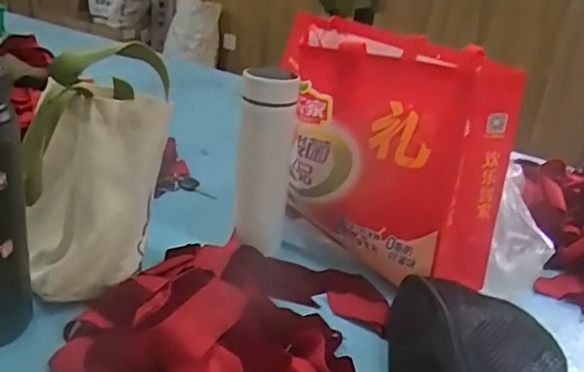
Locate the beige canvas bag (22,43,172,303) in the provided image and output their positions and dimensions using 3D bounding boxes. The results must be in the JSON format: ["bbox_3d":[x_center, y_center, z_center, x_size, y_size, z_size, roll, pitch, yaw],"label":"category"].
[{"bbox_3d":[-0.199,-0.017,0.590,0.135,0.238,0.170,-4,26,-23],"label":"beige canvas bag"}]

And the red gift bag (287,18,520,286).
[{"bbox_3d":[0.109,-0.026,0.651,0.247,0.270,0.099,20,28,32],"label":"red gift bag"}]

